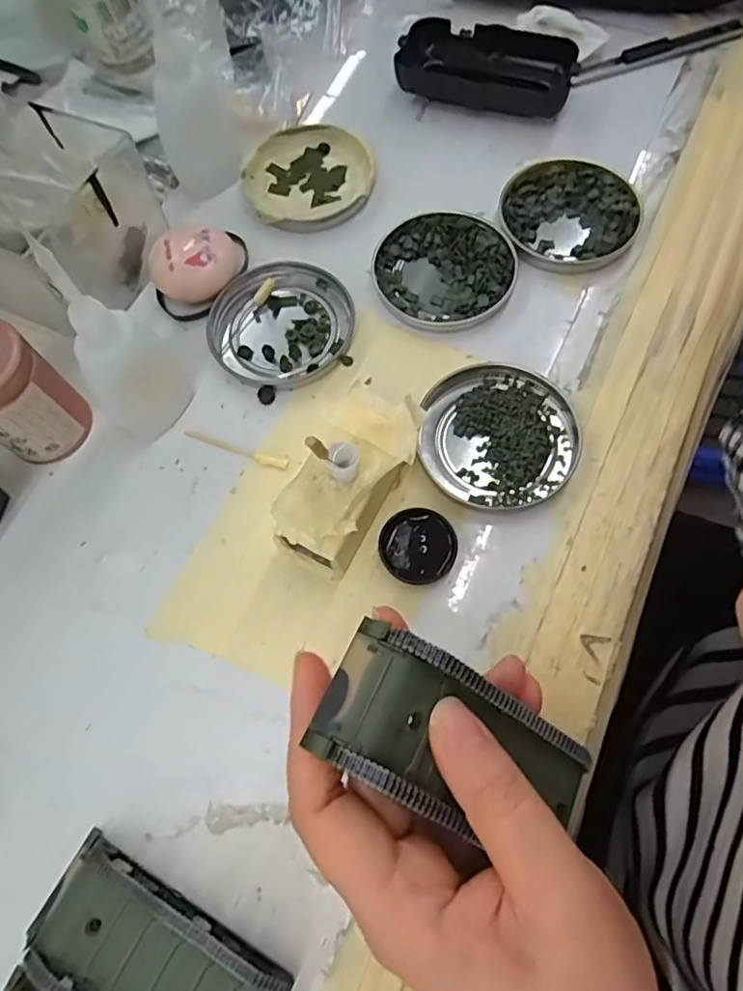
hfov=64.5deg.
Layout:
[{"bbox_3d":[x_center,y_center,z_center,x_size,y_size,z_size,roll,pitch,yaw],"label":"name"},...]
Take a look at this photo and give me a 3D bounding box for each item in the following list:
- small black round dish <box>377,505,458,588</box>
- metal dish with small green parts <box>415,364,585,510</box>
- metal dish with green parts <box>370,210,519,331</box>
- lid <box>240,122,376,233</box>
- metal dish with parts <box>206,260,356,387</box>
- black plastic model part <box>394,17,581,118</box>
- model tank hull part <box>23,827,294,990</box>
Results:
[{"bbox_3d":[0.022,0.024,0.277,0.035,0.005,0.035,-1,69,2],"label":"small black round dish"},{"bbox_3d":[0.064,-0.030,0.296,0.077,0.010,0.073,-1,69,2],"label":"metal dish with small green parts"},{"bbox_3d":[0.040,-0.128,0.332,0.078,0.009,0.077,-1,69,2],"label":"metal dish with green parts"},{"bbox_3d":[-0.039,-0.198,0.365,0.078,0.010,0.080,-1,69,2],"label":"lid"},{"bbox_3d":[-0.051,-0.096,0.327,0.075,0.007,0.074,-1,69,2],"label":"metal dish with parts"},{"bbox_3d":[0.073,-0.272,0.376,0.108,0.021,0.057,17,71,9],"label":"black plastic model part"},{"bbox_3d":[-0.083,0.174,0.219,0.096,0.019,0.045,26,73,11],"label":"model tank hull part"}]

